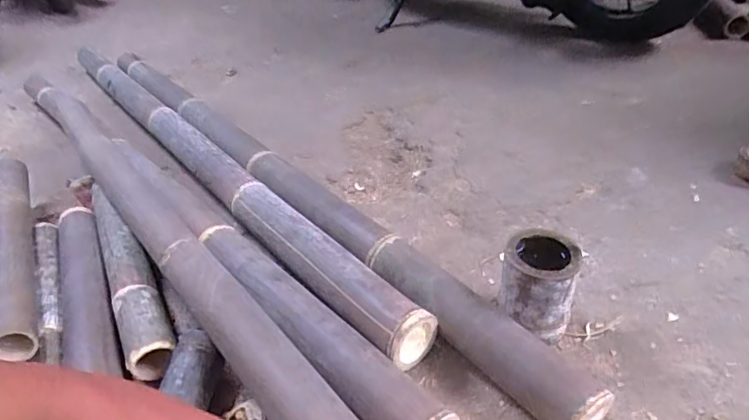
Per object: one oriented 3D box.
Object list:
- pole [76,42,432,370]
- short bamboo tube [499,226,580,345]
[{"bbox_3d":[-0.440,-0.137,1.175,0.080,0.087,1.557,-32,44,-26],"label":"pole"},{"bbox_3d":[0.226,0.113,0.690,0.090,0.147,0.089,8,42,21],"label":"short bamboo tube"}]

